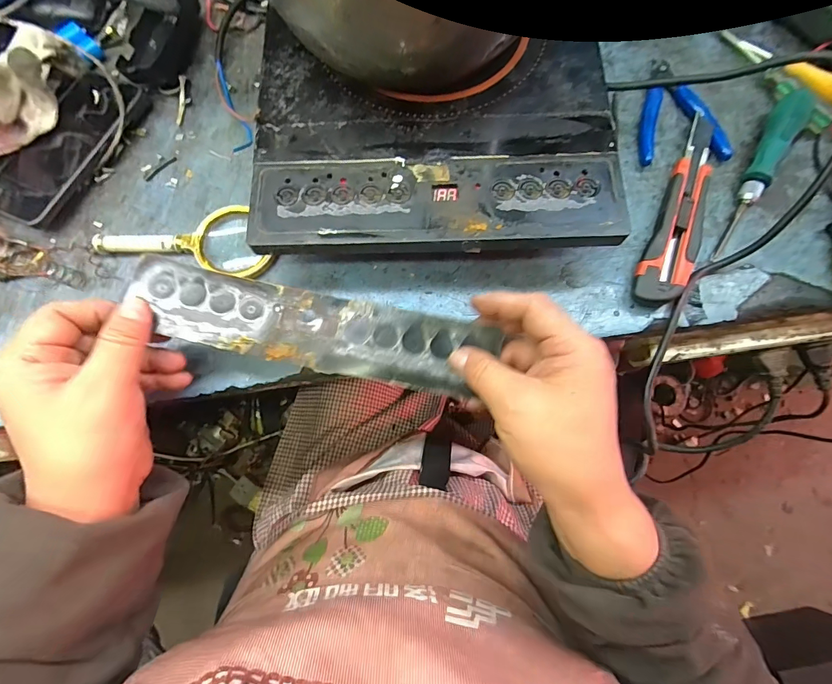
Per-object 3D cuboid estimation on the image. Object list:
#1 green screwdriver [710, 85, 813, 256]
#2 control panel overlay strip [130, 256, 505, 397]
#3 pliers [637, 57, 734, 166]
[{"bbox_3d":[0.300,-0.148,0.355,0.021,0.024,0.169,29,77,8],"label":"green screwdriver"},{"bbox_3d":[-0.072,-0.009,0.294,0.252,0.011,0.055,12,78,-1],"label":"control panel overlay strip"},{"bbox_3d":[0.238,-0.219,0.375,0.080,0.017,0.116,-6,75,-1],"label":"pliers"}]

